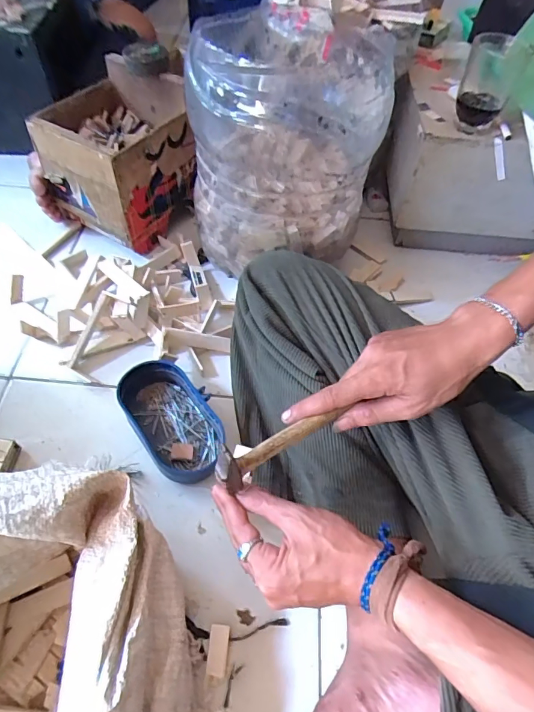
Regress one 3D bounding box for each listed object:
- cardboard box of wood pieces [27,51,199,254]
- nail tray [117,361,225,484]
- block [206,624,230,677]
[{"bbox_3d":[-0.220,-0.301,0.669,0.157,0.190,0.196,32,58,18],"label":"cardboard box of wood pieces"},{"bbox_3d":[-0.112,0.074,0.515,0.085,0.049,0.145,-33,62,-24],"label":"nail tray"},{"bbox_3d":[-0.046,0.275,0.405,0.019,0.004,0.040,5,54,0],"label":"block"}]

